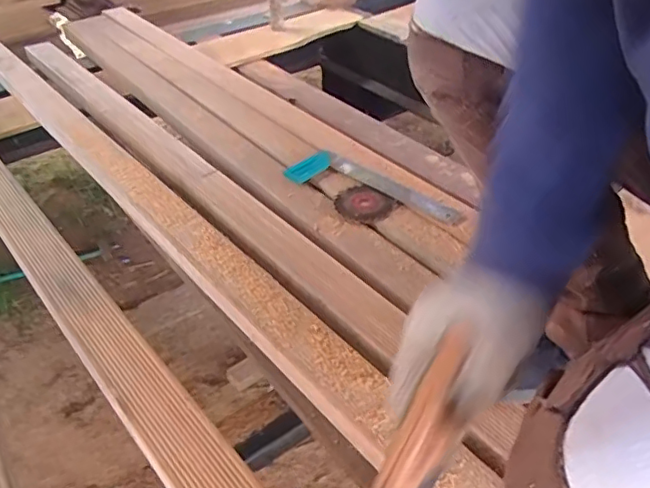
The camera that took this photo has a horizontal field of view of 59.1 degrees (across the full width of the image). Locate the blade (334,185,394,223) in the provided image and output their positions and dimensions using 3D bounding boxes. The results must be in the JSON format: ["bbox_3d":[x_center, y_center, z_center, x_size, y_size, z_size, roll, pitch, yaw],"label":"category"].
[{"bbox_3d":[0.061,-0.064,0.929,0.098,0.006,0.082,30,49,33],"label":"blade"}]

